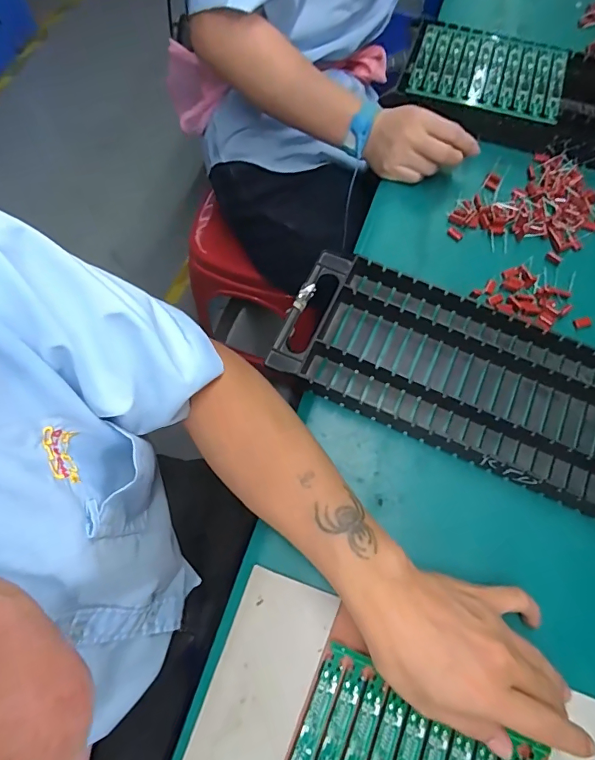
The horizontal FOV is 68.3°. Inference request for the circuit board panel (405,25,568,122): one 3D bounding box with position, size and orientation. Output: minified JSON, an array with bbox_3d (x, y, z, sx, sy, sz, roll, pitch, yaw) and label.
[{"bbox_3d":[0.218,-0.355,0.501,0.165,0.006,0.121,16,73,7],"label":"circuit board panel"}]

